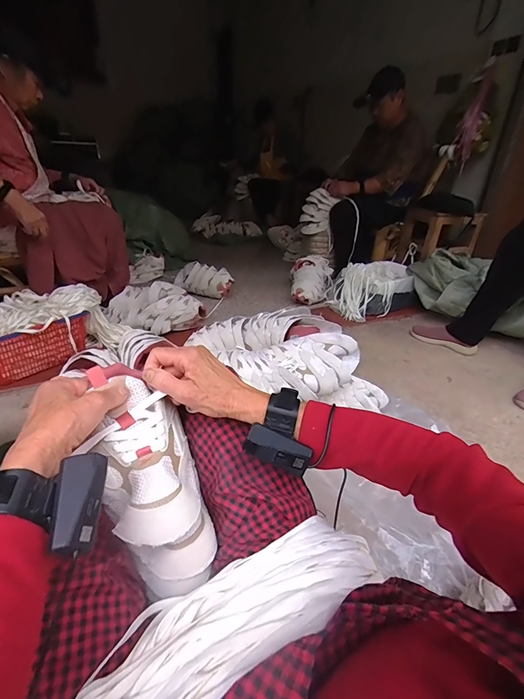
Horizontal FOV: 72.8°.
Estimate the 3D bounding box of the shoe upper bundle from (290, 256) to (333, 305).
[{"bbox_3d":[0.252,-0.354,1.806,0.213,0.162,0.276,6,29,6],"label":"shoe upper bundle"}]

